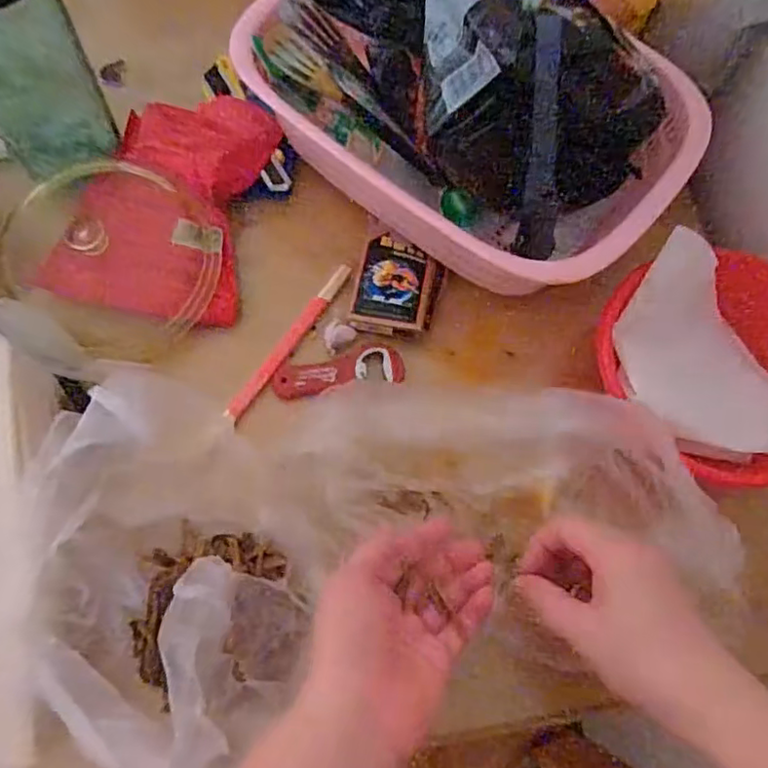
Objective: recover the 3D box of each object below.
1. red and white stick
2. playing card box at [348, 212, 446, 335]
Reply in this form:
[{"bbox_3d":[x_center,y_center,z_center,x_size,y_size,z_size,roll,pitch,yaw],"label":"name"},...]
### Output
[{"bbox_3d":[-0.073,-0.034,0.473,0.014,0.005,0.153,31,71,9],"label":"red and white stick"},{"bbox_3d":[0.013,-0.082,0.485,0.065,0.019,0.090,10,69,1],"label":"playing card box"}]

